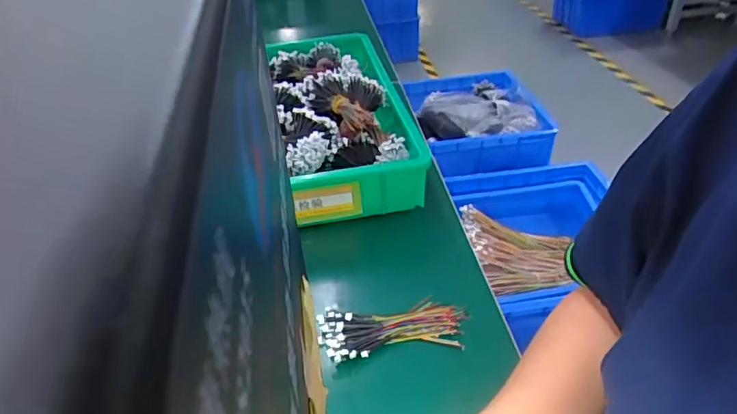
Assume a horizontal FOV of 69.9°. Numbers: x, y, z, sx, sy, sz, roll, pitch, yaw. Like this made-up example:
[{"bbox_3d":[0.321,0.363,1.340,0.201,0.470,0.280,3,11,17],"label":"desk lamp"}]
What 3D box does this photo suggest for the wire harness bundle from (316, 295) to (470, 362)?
[{"bbox_3d":[0.022,0.108,0.471,0.130,0.019,0.061,-4,36,1],"label":"wire harness bundle"}]

